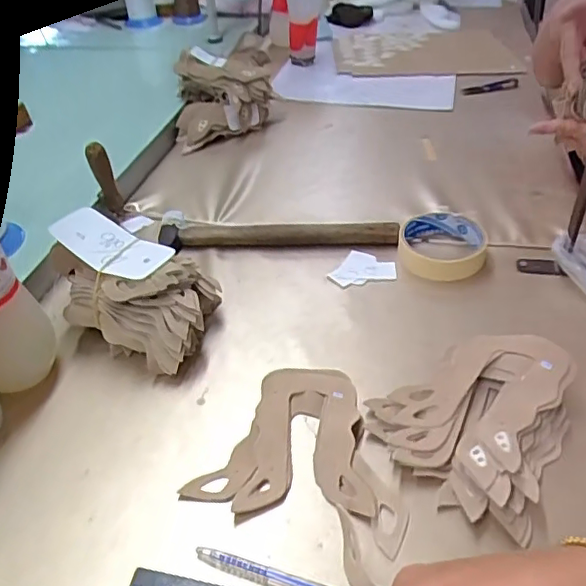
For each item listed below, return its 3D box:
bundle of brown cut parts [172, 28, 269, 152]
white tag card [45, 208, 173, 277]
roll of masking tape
[{"bbox_3d":[-0.096,-0.282,0.821,0.150,0.100,0.118,-10,41,-9],"label":"bundle of brown cut parts"},{"bbox_3d":[-0.155,-0.044,0.487,0.101,0.022,0.052,18,44,23],"label":"white tag card"},{"bbox_3d":[0.152,-0.049,0.584,0.083,0.027,0.090,-1,40,1],"label":"roll of masking tape"}]

